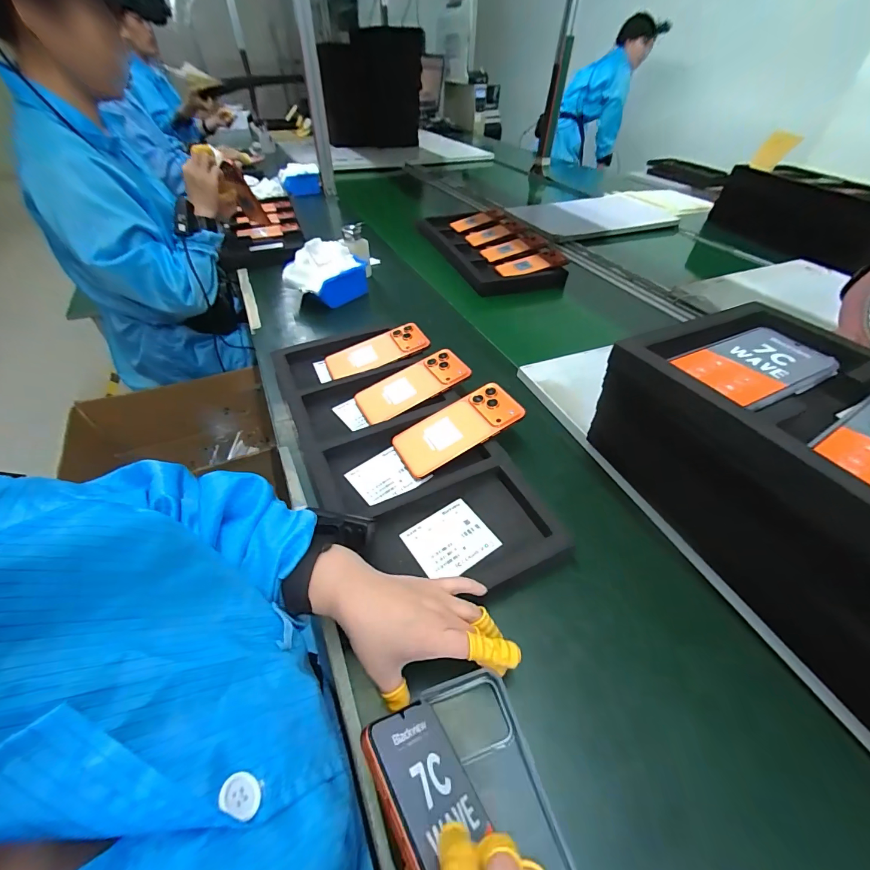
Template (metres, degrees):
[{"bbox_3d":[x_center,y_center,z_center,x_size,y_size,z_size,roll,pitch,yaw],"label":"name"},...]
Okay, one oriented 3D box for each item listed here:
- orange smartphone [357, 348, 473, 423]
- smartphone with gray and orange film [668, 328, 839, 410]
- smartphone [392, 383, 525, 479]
[{"bbox_3d":[-0.032,-0.072,0.552,0.164,0.009,0.079,-28,52,-9],"label":"orange smartphone"},{"bbox_3d":[0.301,-0.066,0.353,0.146,0.007,0.080,-19,49,-20],"label":"smartphone with gray and orange film"},{"bbox_3d":[0.030,-0.010,0.487,0.162,0.007,0.078,-29,52,-7],"label":"smartphone"}]

